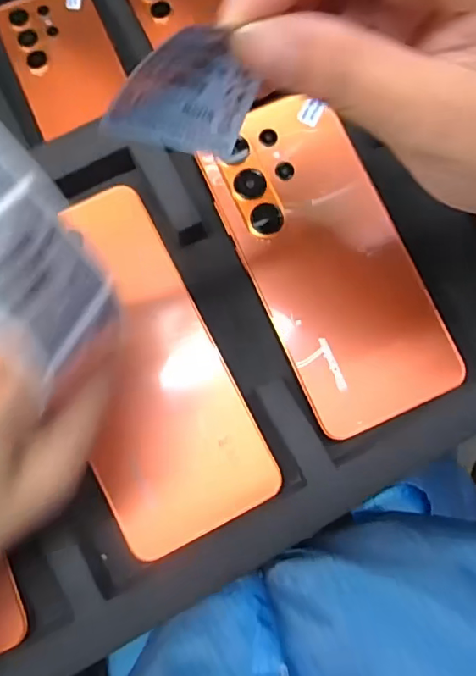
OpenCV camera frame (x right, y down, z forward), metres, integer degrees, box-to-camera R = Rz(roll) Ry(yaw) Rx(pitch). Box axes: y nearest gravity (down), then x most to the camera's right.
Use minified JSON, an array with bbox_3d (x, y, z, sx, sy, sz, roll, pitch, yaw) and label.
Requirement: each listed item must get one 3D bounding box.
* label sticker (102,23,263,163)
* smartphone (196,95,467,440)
[{"bbox_3d":[-0.011,-0.061,0.134,0.038,0.031,0.004,-5,53,-43],"label":"label sticker"},{"bbox_3d":[0.045,-0.039,0.265,0.077,0.010,0.165,-23,81,-4],"label":"smartphone"}]

